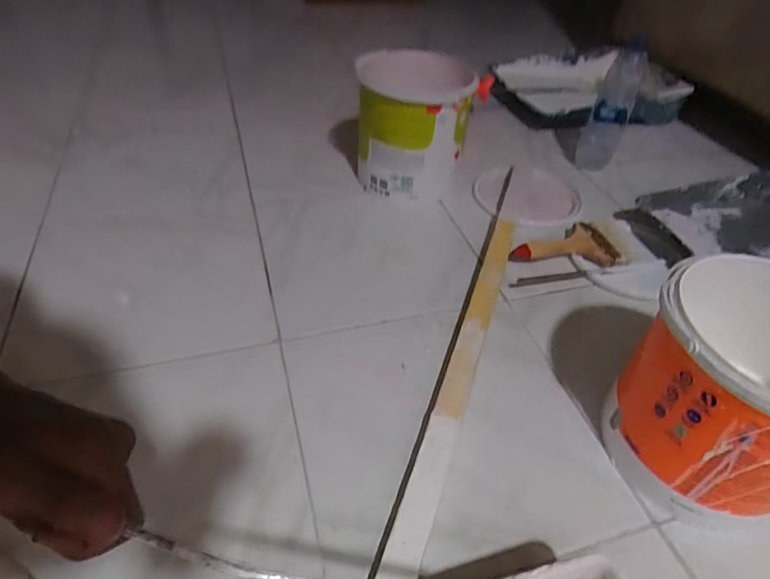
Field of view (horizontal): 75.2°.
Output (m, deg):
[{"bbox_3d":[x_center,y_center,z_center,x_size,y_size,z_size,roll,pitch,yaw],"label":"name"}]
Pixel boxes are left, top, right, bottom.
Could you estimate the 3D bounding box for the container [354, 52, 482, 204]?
[{"bbox_3d":[0.042,-0.262,0.807,0.177,0.179,0.163,7,43,2],"label":"container"}]

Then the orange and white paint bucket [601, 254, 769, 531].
[{"bbox_3d":[0.315,0.097,0.464,0.165,0.185,0.169,2,43,-2],"label":"orange and white paint bucket"}]

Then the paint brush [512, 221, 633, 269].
[{"bbox_3d":[0.292,-0.065,0.741,0.213,0.031,0.086,-14,46,-19],"label":"paint brush"}]

